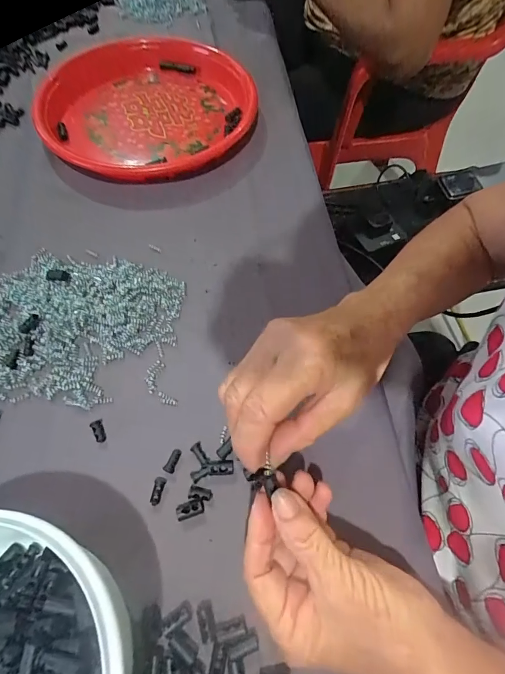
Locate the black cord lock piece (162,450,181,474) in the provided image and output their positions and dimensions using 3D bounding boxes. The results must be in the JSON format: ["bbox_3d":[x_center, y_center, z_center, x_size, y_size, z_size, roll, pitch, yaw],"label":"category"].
[{"bbox_3d":[-0.060,0.092,0.287,0.008,0.005,0.017,18,62,7],"label":"black cord lock piece"}]

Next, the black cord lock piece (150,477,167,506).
[{"bbox_3d":[-0.069,0.111,0.278,0.008,0.005,0.019,12,62,3],"label":"black cord lock piece"}]

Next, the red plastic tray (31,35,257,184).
[{"bbox_3d":[-0.121,-0.269,0.450,0.241,0.043,0.215,-8,63,-7],"label":"red plastic tray"}]

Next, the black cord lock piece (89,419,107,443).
[{"bbox_3d":[-0.118,0.072,0.294,0.008,0.007,0.017,-20,65,-13],"label":"black cord lock piece"}]

